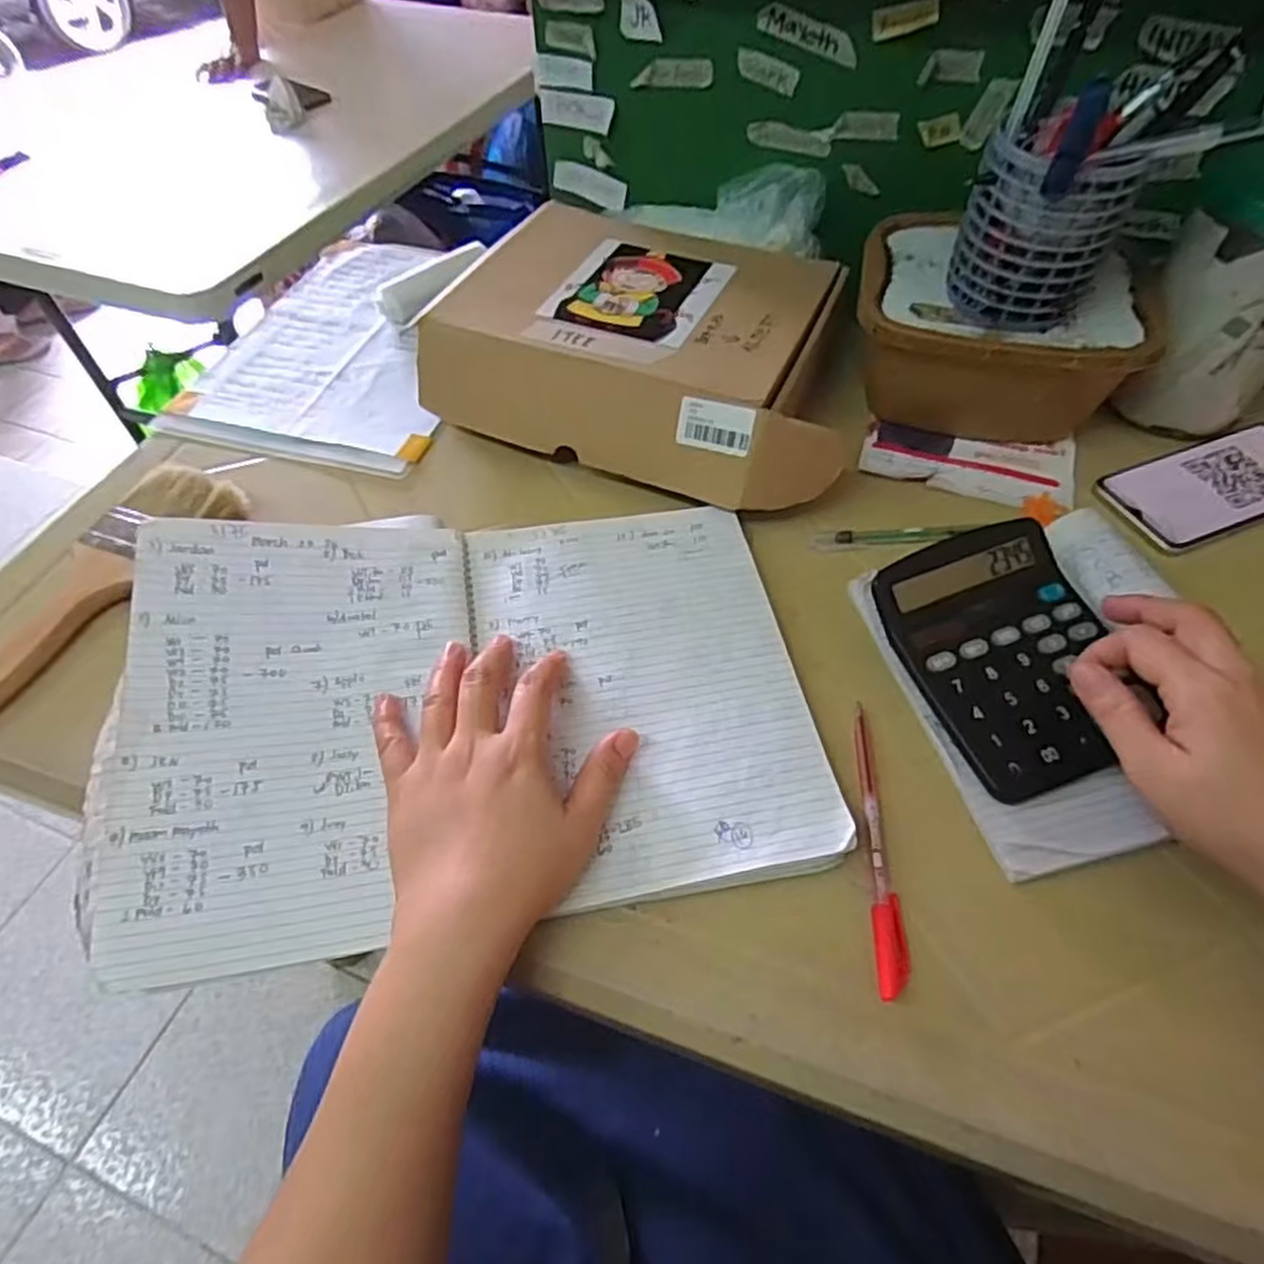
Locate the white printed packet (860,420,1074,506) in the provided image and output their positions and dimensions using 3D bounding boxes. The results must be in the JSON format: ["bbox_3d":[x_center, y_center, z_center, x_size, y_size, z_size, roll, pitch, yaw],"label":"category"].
[{"bbox_3d":[0.245,-0.125,0.556,0.144,0.013,0.070,14,56,10],"label":"white printed packet"}]

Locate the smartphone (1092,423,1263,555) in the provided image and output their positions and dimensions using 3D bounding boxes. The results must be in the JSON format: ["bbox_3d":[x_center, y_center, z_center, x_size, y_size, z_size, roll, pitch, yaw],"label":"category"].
[{"bbox_3d":[0.407,-0.104,0.520,0.160,0.006,0.073,-18,56,-12],"label":"smartphone"}]

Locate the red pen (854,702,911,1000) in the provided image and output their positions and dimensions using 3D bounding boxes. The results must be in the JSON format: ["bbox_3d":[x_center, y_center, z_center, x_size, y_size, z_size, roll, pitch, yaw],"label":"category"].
[{"bbox_3d":[0.126,0.103,0.384,0.016,0.006,0.151,3,55,3],"label":"red pen"}]

